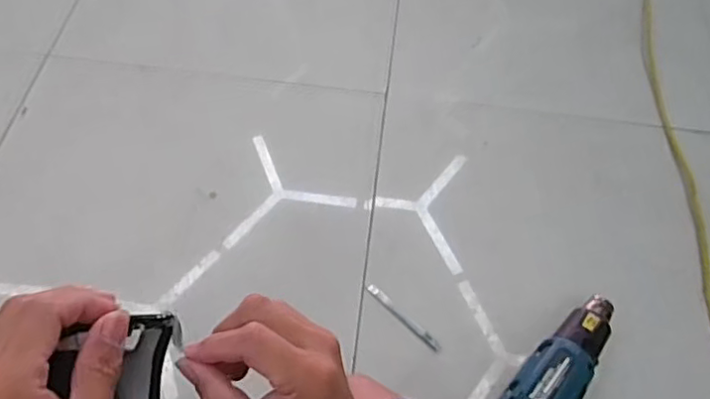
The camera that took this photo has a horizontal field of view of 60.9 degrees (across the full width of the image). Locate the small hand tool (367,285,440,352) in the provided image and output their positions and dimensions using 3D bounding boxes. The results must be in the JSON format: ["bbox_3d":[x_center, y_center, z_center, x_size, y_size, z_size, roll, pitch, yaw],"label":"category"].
[{"bbox_3d":[0.067,0.163,0.834,0.016,0.006,0.127,-40,68,-23],"label":"small hand tool"}]

